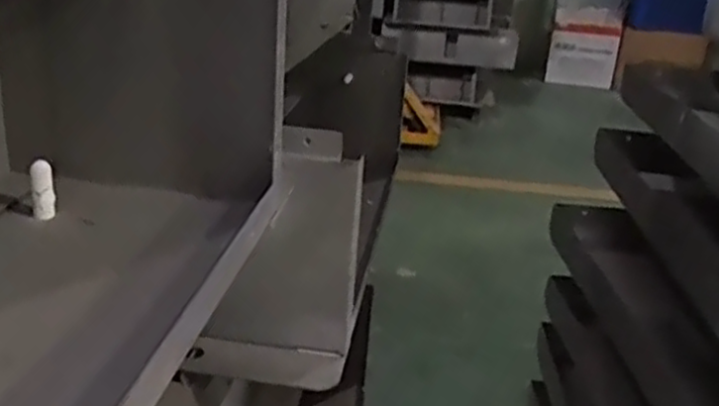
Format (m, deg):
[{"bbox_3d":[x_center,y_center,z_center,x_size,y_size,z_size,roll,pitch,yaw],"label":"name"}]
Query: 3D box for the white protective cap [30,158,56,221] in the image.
[{"bbox_3d":[-0.127,-0.005,0.300,0.009,0.023,0.005,-7,25,-24],"label":"white protective cap"}]

